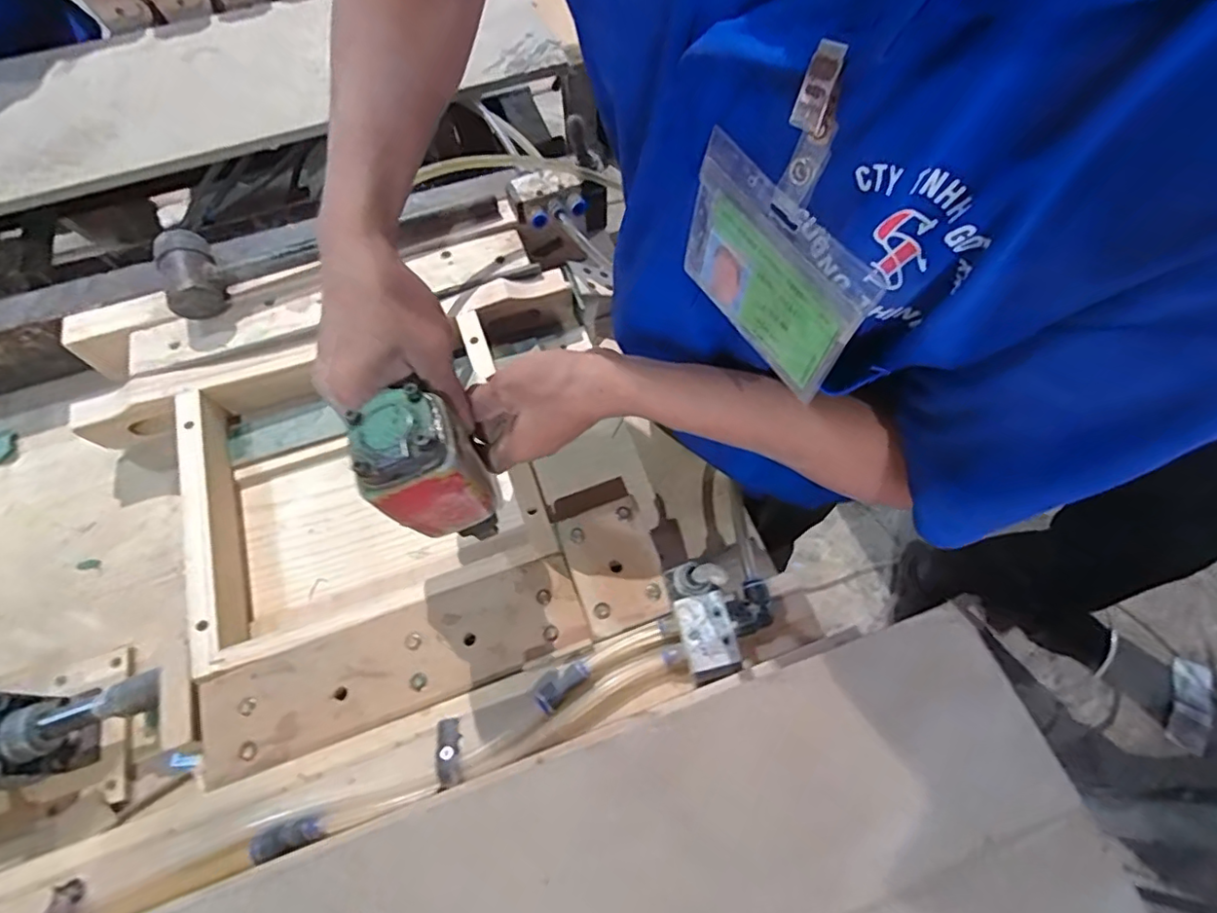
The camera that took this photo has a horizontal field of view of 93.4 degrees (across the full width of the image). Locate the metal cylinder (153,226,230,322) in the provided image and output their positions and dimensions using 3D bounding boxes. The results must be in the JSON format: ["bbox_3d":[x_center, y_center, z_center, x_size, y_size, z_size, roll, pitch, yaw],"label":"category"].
[{"bbox_3d":[-0.413,-0.180,0.566,0.049,0.054,0.073,-23,66,-10],"label":"metal cylinder"}]

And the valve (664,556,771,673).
[{"bbox_3d":[0.082,0.109,0.411,0.068,0.031,0.072,-14,64,-5],"label":"valve"}]

